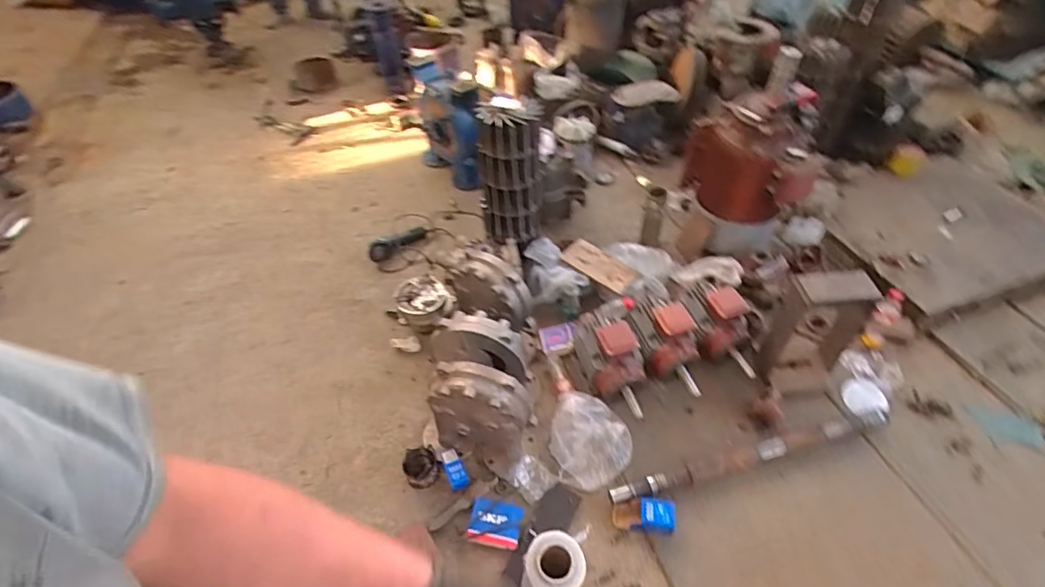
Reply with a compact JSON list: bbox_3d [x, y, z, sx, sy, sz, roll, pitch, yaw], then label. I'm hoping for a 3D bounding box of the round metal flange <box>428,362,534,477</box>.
[{"bbox_3d":[-0.117,0.349,1.481,0.267,0.334,0.139,16,51,16],"label":"round metal flange"}]

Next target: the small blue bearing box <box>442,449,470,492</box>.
[{"bbox_3d":[-0.200,0.517,1.542,0.056,0.024,0.115,-20,71,-15],"label":"small blue bearing box"}]

